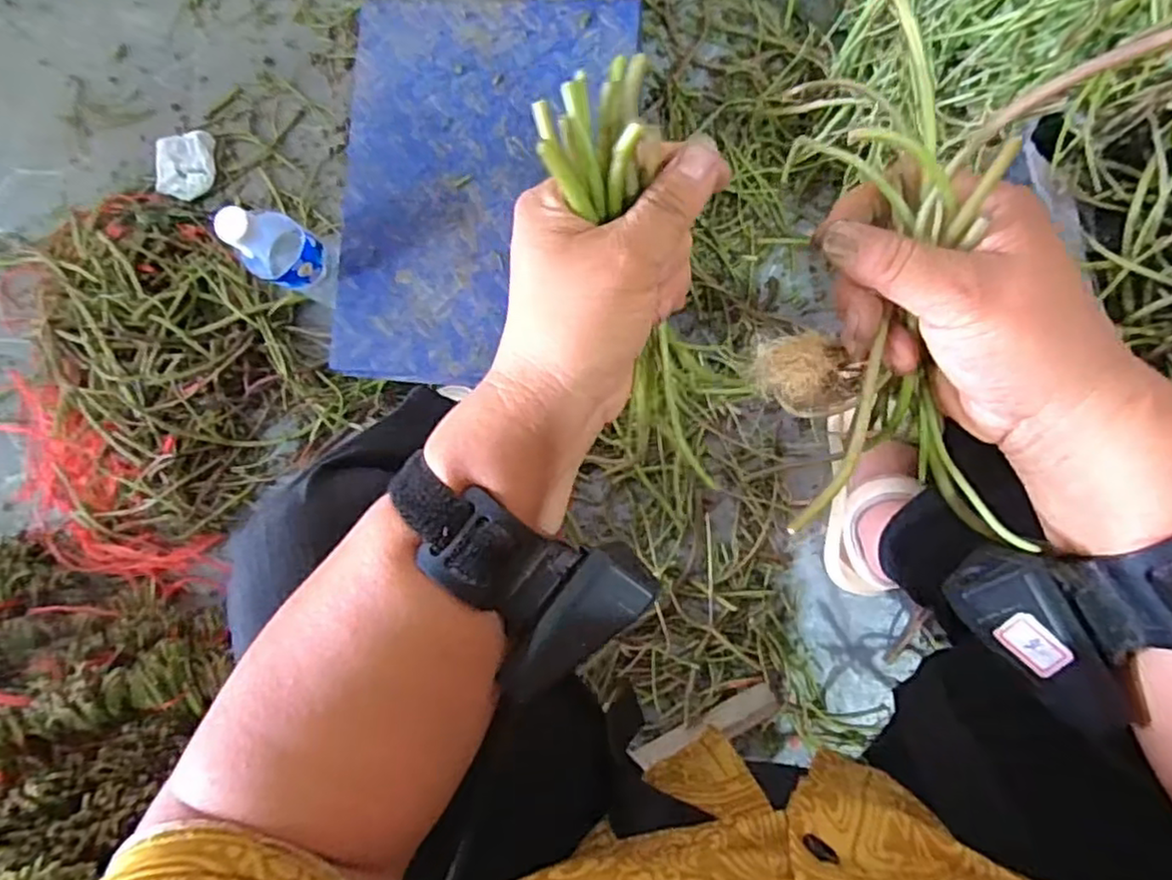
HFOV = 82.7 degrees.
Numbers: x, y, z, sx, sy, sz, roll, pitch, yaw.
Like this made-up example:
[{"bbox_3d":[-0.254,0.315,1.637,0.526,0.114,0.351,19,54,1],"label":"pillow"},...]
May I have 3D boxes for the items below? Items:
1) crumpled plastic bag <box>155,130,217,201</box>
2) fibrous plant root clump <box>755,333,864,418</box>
[{"bbox_3d":[-0.493,-0.339,0.820,0.059,0.027,0.086,18,90,8],"label":"crumpled plastic bag"},{"bbox_3d":[0.108,-0.032,0.329,0.036,0.036,0.047,-42,83,4],"label":"fibrous plant root clump"}]

